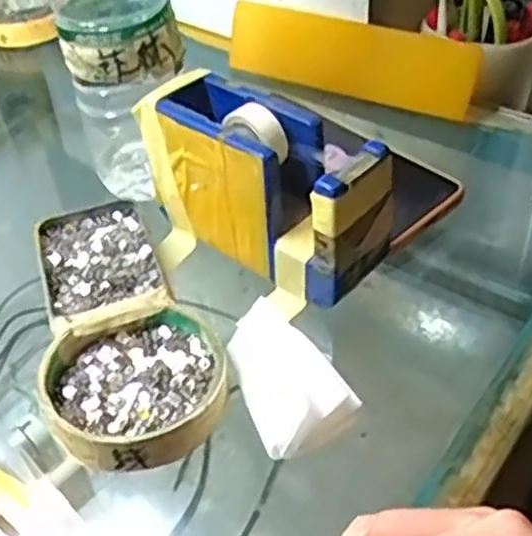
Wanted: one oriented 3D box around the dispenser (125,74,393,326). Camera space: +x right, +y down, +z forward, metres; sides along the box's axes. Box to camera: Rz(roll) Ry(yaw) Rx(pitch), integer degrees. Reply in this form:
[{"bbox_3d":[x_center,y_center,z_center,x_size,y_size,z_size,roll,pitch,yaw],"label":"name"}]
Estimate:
[{"bbox_3d":[-0.004,-0.041,0.390,0.134,0.079,0.055,27,52,29],"label":"dispenser"}]

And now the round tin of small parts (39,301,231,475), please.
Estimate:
[{"bbox_3d":[-0.058,0.052,0.337,0.079,0.016,0.078,-3,44,2],"label":"round tin of small parts"}]

